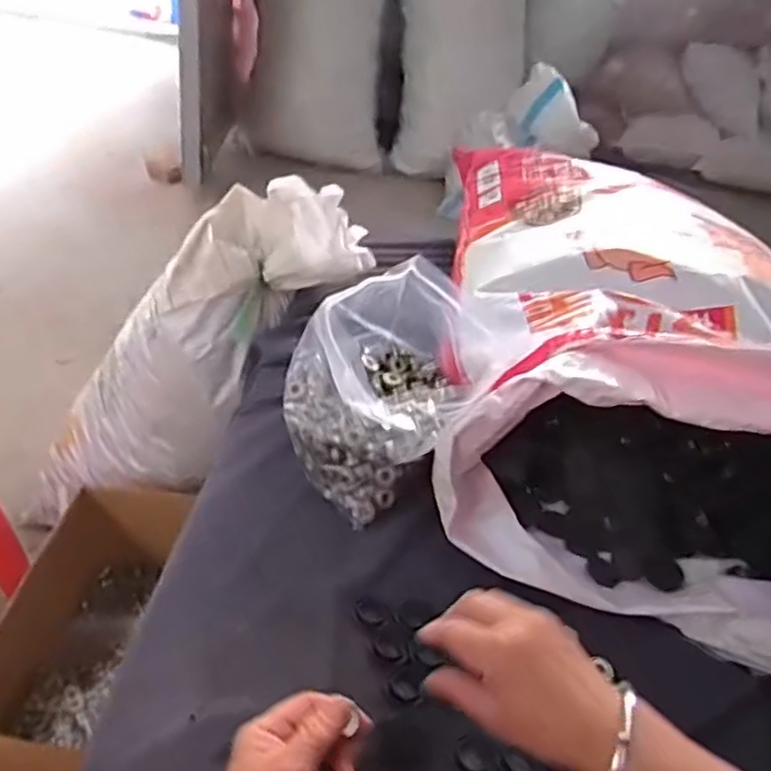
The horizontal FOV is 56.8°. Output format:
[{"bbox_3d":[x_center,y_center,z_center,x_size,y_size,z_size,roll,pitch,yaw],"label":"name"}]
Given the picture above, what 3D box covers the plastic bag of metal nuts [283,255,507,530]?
[{"bbox_3d":[0.007,-0.006,0.715,0.193,0.187,0.169,-20,45,-36],"label":"plastic bag of metal nuts"}]

